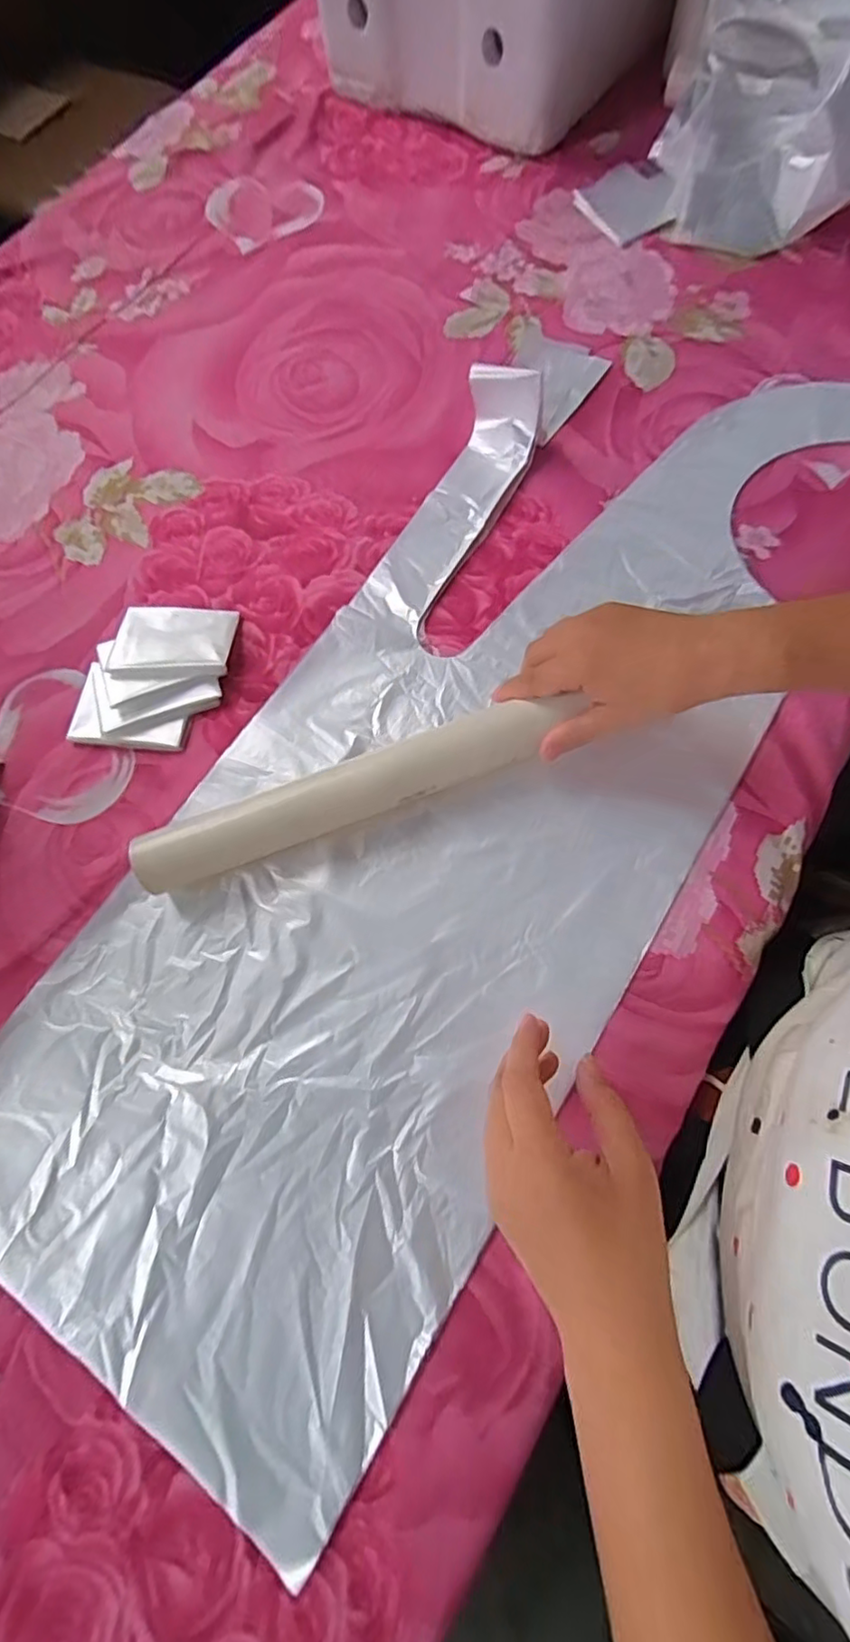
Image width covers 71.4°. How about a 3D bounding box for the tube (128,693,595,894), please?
[{"bbox_3d":[-0.050,-0.015,0.380,0.268,0.037,0.036,-20,73,-4],"label":"tube"}]

